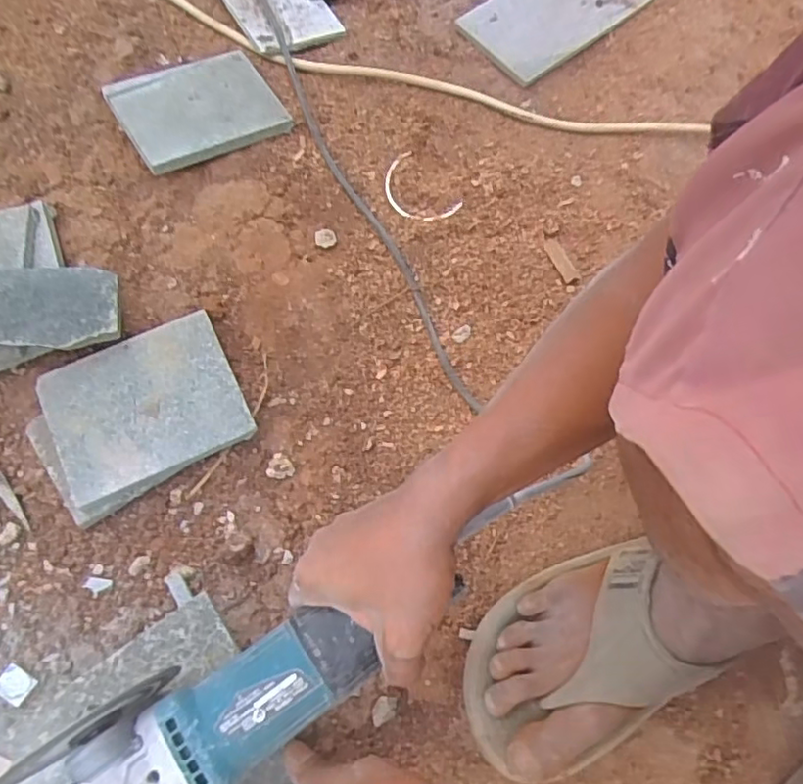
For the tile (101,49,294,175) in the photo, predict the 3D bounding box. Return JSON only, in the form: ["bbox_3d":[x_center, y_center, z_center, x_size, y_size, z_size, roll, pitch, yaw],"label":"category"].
[{"bbox_3d":[-0.202,-0.286,0.626,0.151,0.014,0.121,-28,73,-21],"label":"tile"}]

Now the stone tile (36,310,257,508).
[{"bbox_3d":[-0.217,0.011,0.526,0.151,0.006,0.123,-24,73,-10],"label":"stone tile"}]

